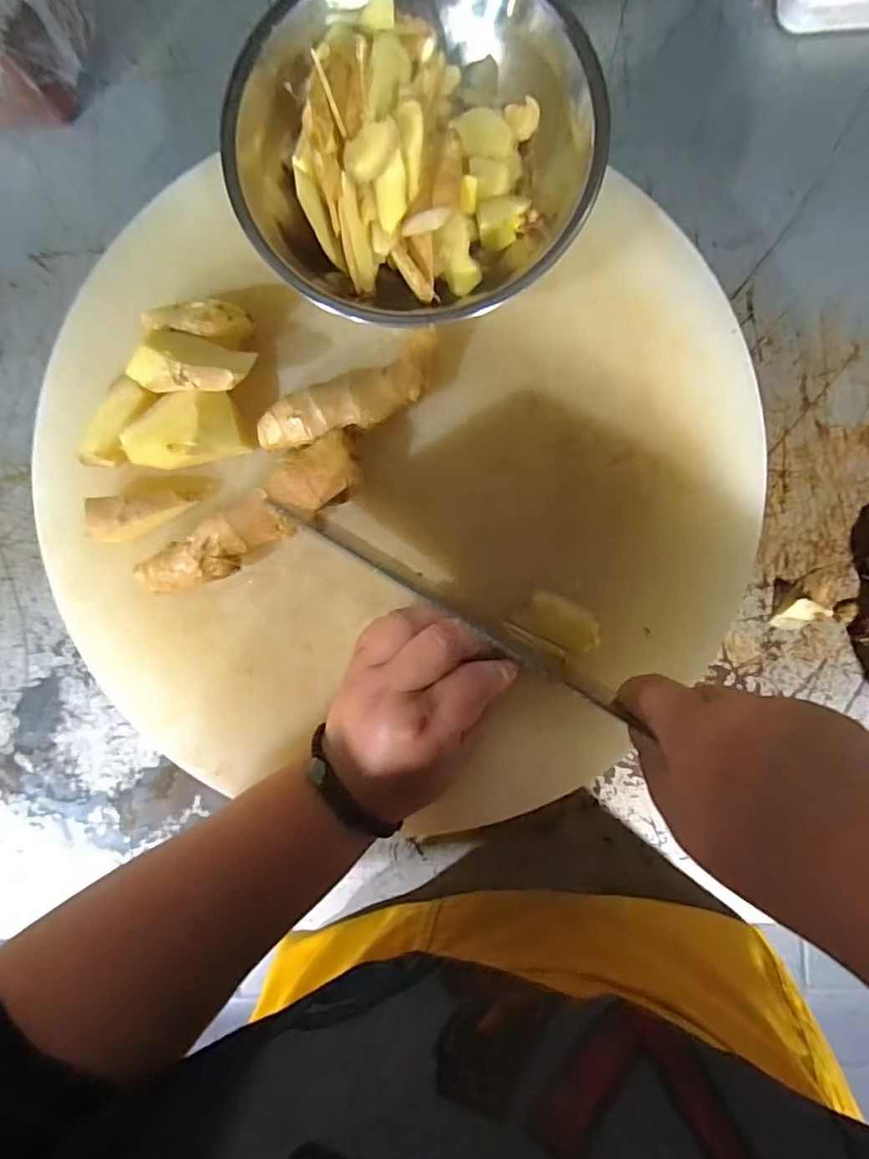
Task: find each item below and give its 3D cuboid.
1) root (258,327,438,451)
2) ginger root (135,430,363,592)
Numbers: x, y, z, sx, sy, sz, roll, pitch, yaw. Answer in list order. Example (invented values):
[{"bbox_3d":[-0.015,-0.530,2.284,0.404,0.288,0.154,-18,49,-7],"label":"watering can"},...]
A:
[{"bbox_3d":[-0.045,-0.099,0.317,0.108,0.023,0.032,-27,88,2],"label":"root"},{"bbox_3d":[-0.100,-0.032,0.318,0.137,0.028,0.033,-34,88,2],"label":"ginger root"}]

